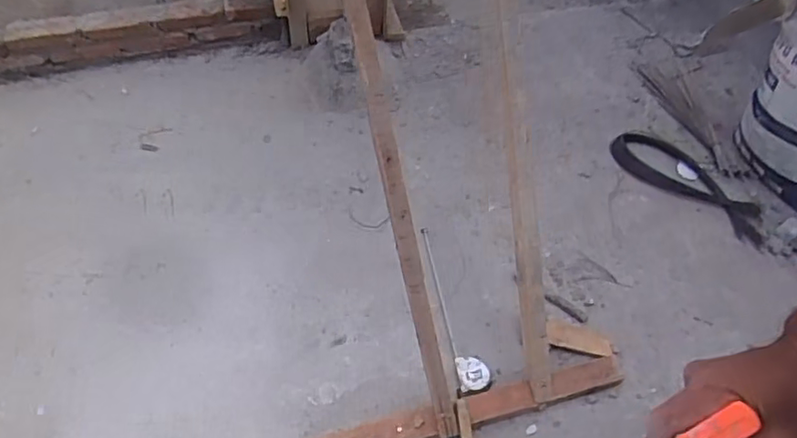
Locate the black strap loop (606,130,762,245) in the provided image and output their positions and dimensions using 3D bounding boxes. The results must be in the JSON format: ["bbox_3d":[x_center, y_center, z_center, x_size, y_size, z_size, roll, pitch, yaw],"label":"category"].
[{"bbox_3d":[0.790,-0.103,1.623,0.190,0.014,0.446,-33,59,-26],"label":"black strap loop"}]

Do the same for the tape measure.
[{"bbox_3d":[0.119,0.187,1.341,0.063,0.030,0.424,-8,51,-9],"label":"tape measure"}]

